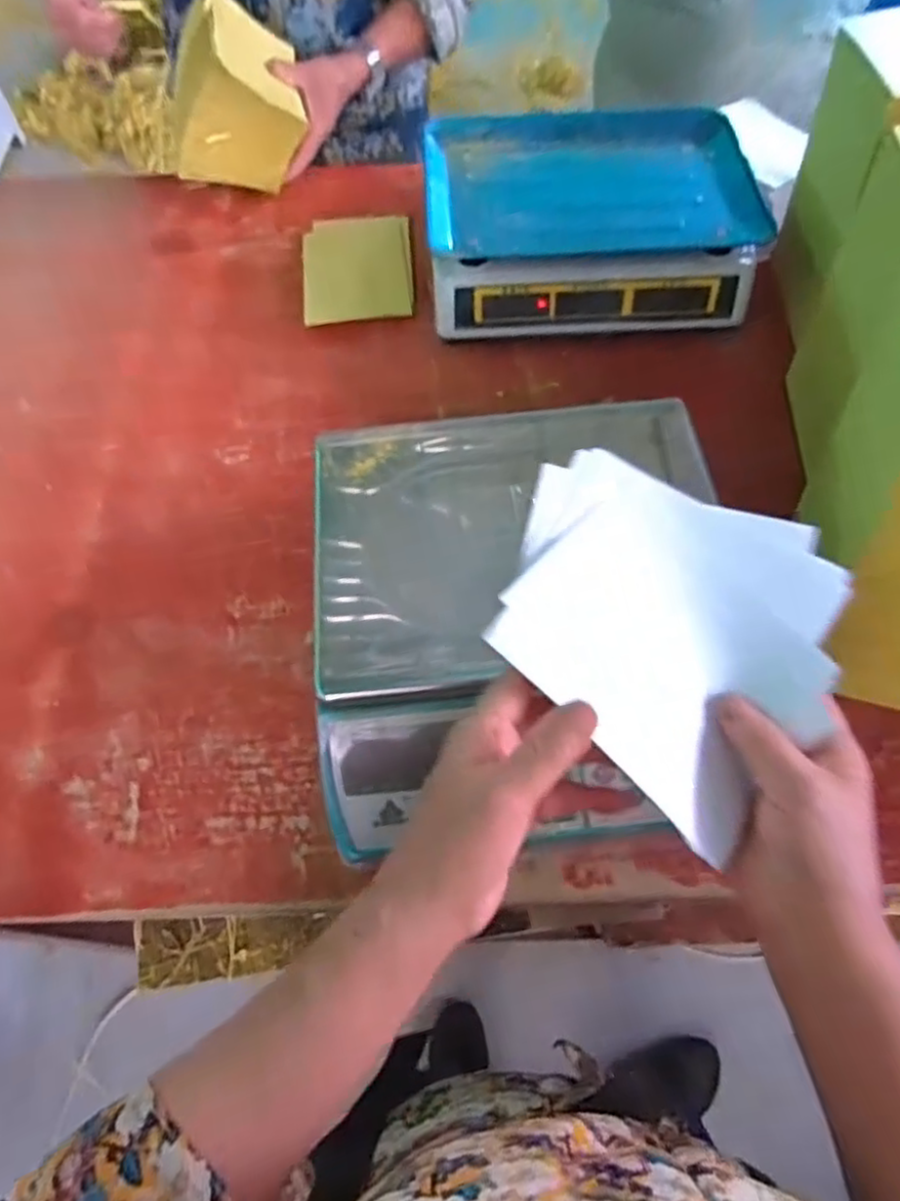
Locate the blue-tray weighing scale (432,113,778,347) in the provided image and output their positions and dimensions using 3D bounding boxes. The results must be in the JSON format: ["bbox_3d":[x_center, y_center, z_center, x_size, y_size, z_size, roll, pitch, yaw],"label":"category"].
[{"bbox_3d":[0.141,-0.408,0.754,0.319,0.111,0.269,-2,62,1],"label":"blue-tray weighing scale"}]

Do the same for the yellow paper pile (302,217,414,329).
[{"bbox_3d":[-0.105,-0.384,0.795,0.123,0.009,0.165,-6,65,-1],"label":"yellow paper pile"}]

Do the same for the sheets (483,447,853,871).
[{"bbox_3d":[0.119,-0.003,0.367,0.176,0.023,0.138,42,81,8],"label":"sheets"}]

